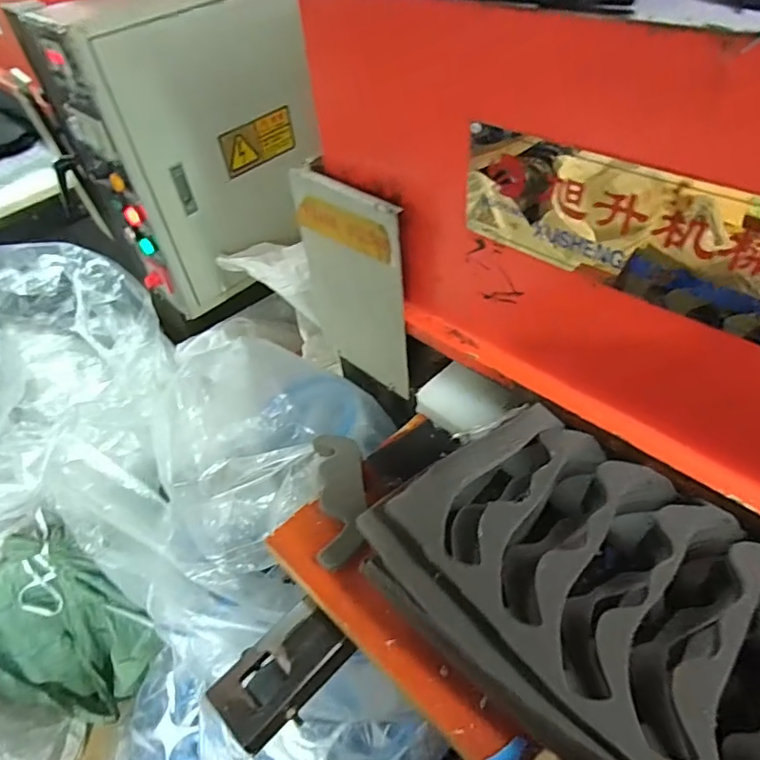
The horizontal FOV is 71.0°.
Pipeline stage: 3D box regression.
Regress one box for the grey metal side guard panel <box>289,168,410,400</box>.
[{"bbox_3d":[-0.032,-0.117,0.699,0.014,0.300,0.182,-39,52,-26],"label":"grey metal side guard panel"}]

